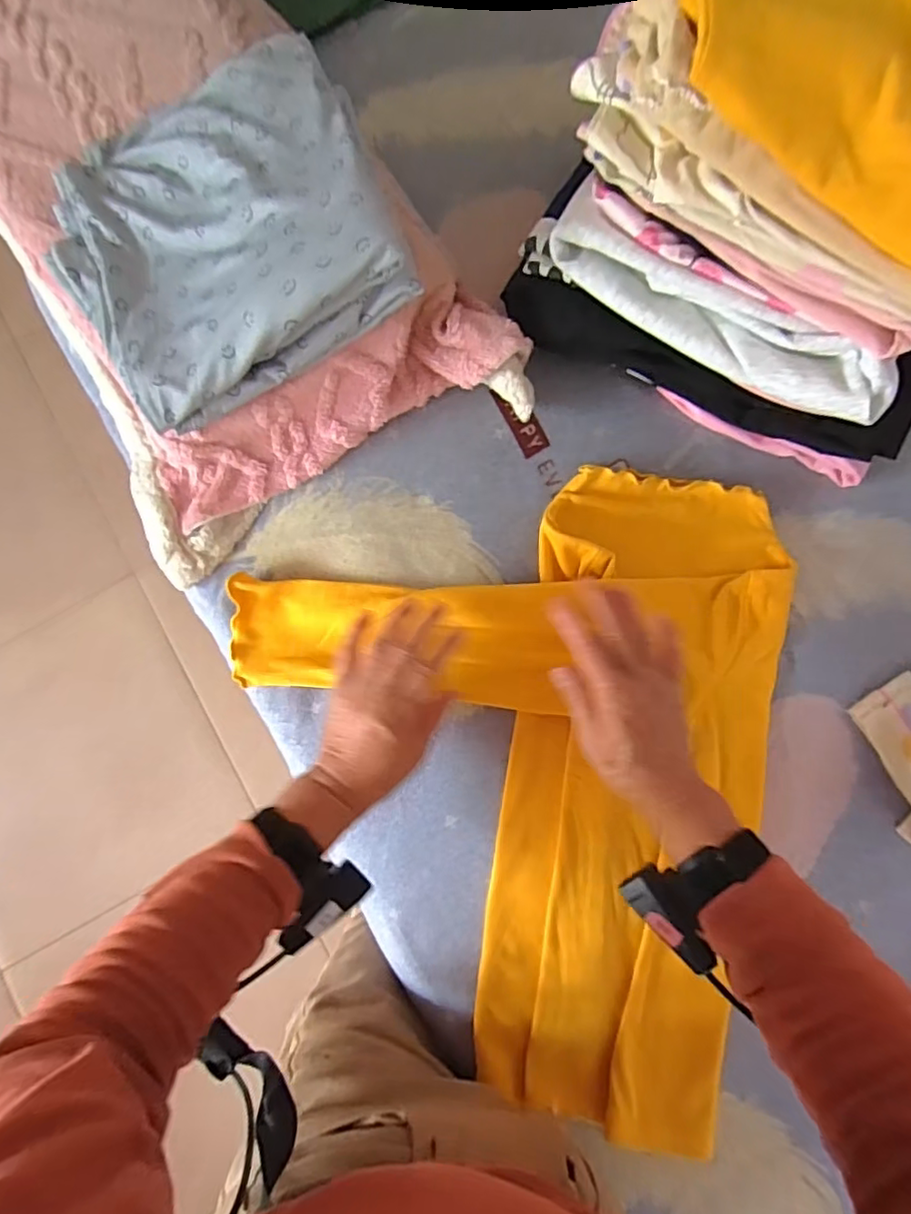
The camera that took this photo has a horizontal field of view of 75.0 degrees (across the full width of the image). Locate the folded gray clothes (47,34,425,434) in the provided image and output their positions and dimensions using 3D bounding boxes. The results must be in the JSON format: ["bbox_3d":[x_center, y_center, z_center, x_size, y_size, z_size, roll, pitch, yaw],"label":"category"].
[{"bbox_3d":[-0.192,-0.302,0.466,0.262,0.085,0.247,-25,85,-2],"label":"folded gray clothes"}]

